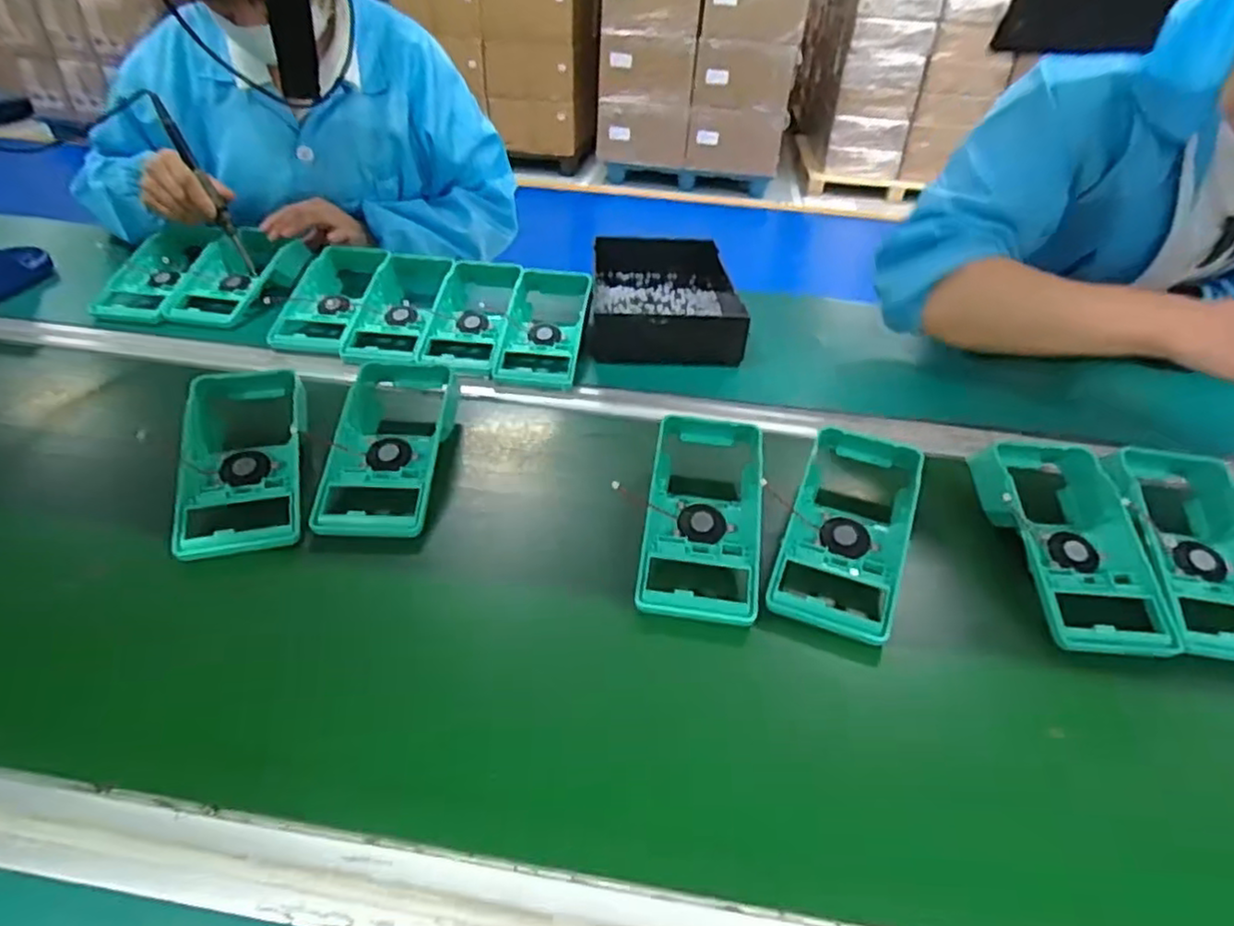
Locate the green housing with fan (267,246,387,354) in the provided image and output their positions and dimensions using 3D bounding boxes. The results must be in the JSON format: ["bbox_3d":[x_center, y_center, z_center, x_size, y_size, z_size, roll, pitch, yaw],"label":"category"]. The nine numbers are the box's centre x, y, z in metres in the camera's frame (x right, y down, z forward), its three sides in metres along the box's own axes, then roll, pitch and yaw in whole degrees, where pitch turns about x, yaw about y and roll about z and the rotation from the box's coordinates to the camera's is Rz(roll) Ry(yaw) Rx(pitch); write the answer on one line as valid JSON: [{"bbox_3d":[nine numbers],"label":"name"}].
[{"bbox_3d":[-0.303,-0.178,0.759,0.083,0.052,0.187,5,36,0],"label":"green housing with fan"}]

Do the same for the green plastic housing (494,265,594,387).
[{"bbox_3d":[-0.072,-0.154,0.726,0.082,0.040,0.196,5,36,0],"label":"green plastic housing"}]

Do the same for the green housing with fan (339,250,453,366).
[{"bbox_3d":[-0.229,-0.166,0.751,0.081,0.052,0.189,5,36,0],"label":"green housing with fan"}]

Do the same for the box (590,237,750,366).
[{"bbox_3d":[0.053,-0.195,0.804,0.166,0.049,0.266,3,36,-3],"label":"box"}]

